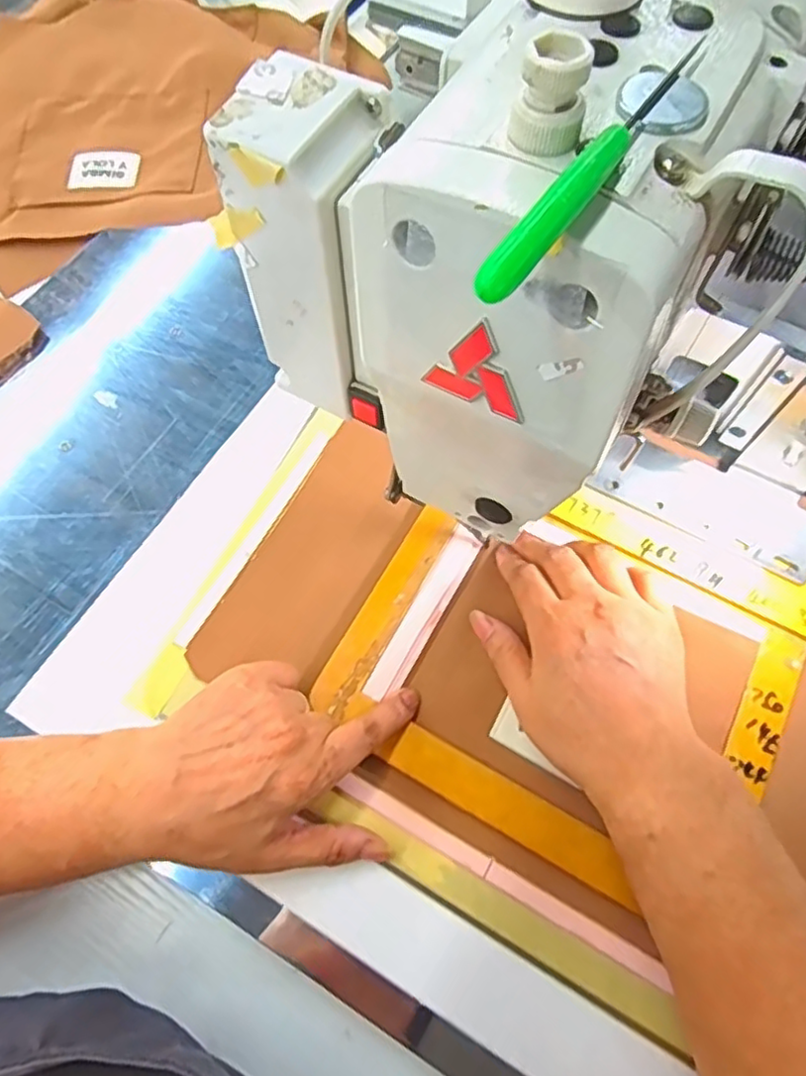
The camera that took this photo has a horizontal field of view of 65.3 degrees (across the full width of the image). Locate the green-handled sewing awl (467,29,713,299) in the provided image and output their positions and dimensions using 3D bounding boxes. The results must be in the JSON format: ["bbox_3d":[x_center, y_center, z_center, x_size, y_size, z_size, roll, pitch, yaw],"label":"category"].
[{"bbox_3d":[0.049,-0.095,0.158,0.007,0.007,0.110,30,68,17],"label":"green-handled sewing awl"}]

